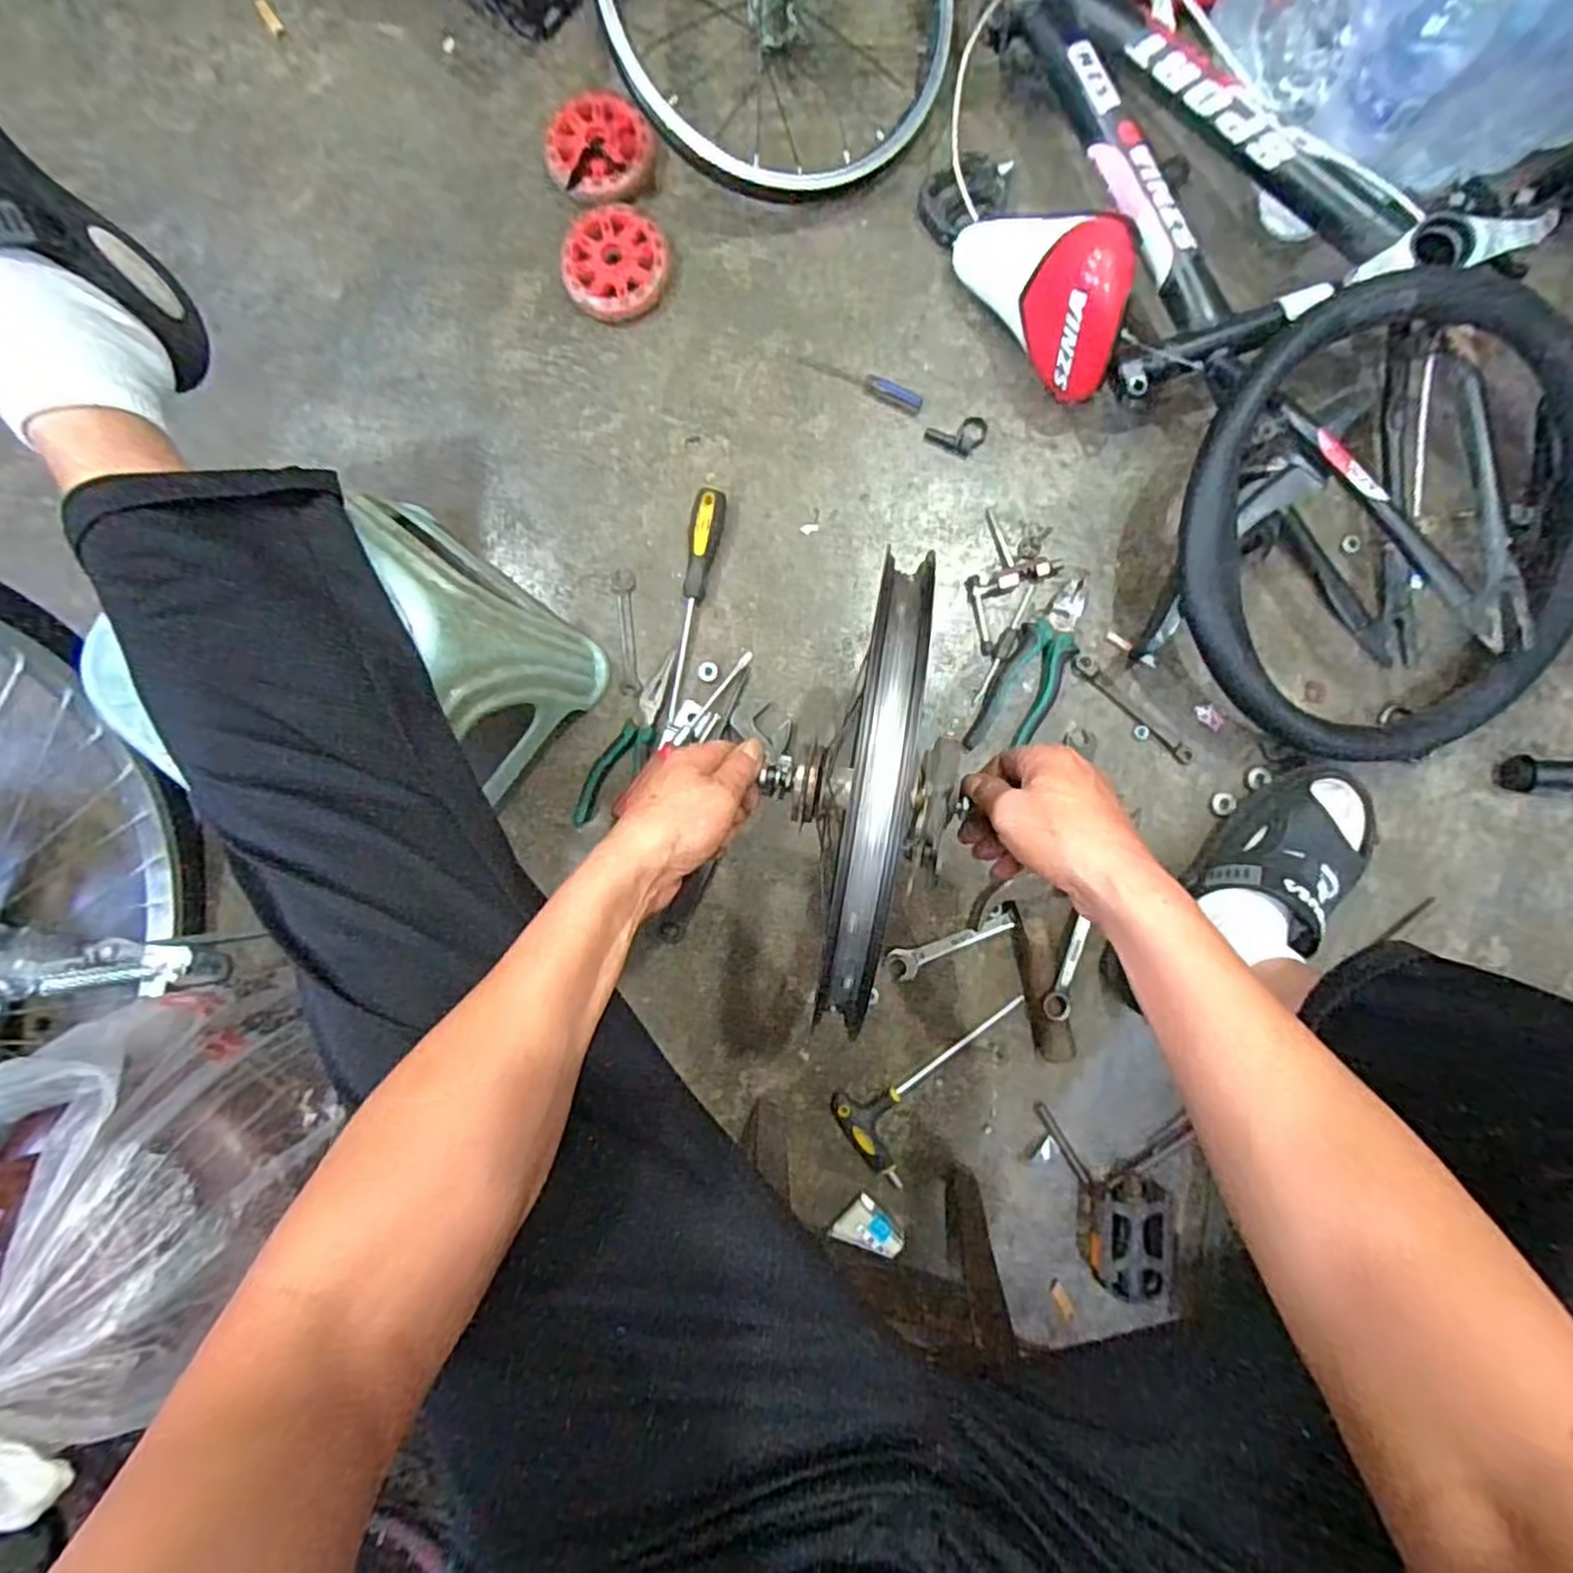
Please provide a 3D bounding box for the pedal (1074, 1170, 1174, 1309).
[{"bbox_3d":[0.316,0.412,0.689,0.080,0.040,0.101,7,91,2],"label":"pedal"}]

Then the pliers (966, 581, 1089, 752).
[{"bbox_3d":[0.233,-0.109,0.696,0.057,0.026,0.176,26,92,1],"label":"pliers"}]

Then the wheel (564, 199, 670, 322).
[{"bbox_3d":[-0.162,-0.499,0.704,0.097,0.020,0.102,0,91,2],"label":"wheel"}]

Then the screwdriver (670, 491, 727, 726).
[{"bbox_3d":[-0.092,-0.171,0.700,0.027,0.029,0.217,12,91,1],"label":"screwdriver"}]

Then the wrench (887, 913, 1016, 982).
[{"bbox_3d":[0.157,0.147,0.701,0.122,0.015,0.027,-26,90,2],"label":"wrench"}]

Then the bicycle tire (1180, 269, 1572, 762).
[{"bbox_3d":[0.507,-0.208,0.615,0.359,0.071,0.388,-16,101,3],"label":"bicycle tire"}]

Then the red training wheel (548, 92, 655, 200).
[{"bbox_3d":[-0.178,-0.607,0.705,0.098,0.025,0.094,0,91,2],"label":"red training wheel"}]

